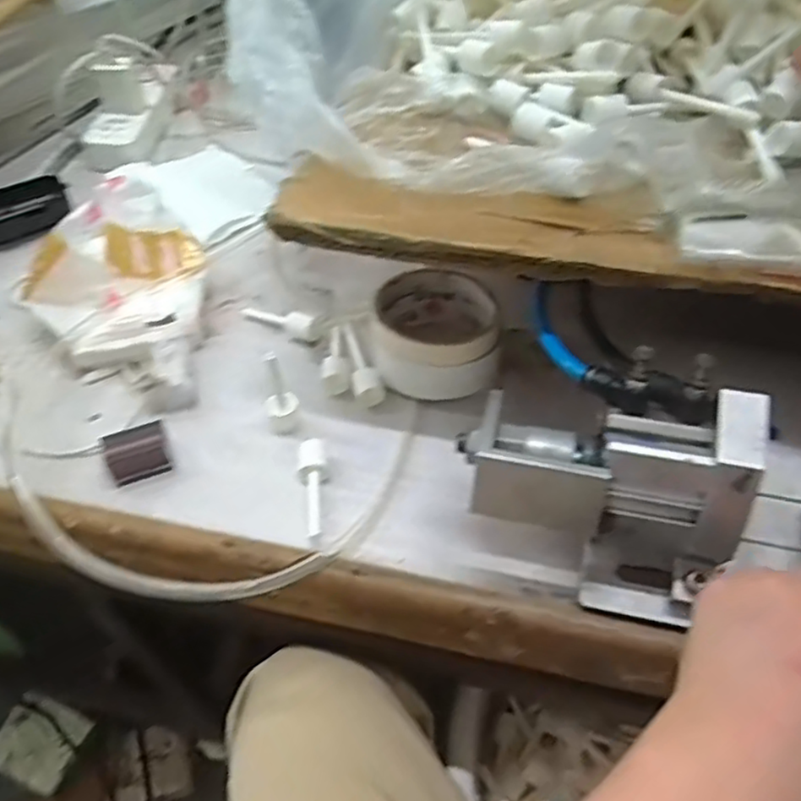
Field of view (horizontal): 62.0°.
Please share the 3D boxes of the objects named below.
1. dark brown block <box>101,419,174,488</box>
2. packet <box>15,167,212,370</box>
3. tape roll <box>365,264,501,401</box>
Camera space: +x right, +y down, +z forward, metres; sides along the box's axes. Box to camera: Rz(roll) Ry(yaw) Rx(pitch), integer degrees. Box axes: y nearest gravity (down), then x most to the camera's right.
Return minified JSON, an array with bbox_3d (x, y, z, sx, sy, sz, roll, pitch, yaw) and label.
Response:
[{"bbox_3d":[-0.160,0.032,0.408,0.036,0.025,0.022,-26,54,-19],"label":"dark brown block"},{"bbox_3d":[-0.207,-0.095,0.481,0.123,0.059,0.136,-20,53,-15],"label":"packet"},{"bbox_3d":[0.028,-0.047,0.451,0.080,0.050,0.087,-1,50,1],"label":"tape roll"}]

